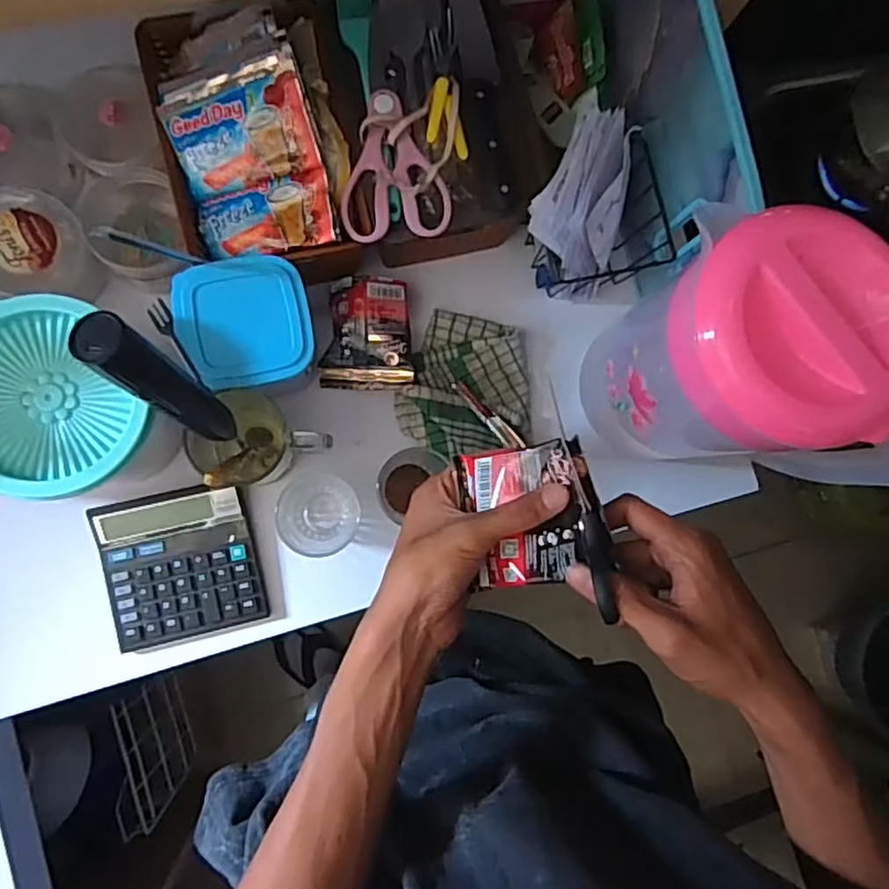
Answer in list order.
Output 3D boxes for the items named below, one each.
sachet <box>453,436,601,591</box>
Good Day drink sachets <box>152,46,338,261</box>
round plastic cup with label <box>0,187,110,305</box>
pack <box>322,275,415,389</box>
[{"bbox_3d":[0.049,0.042,0.397,0.089,0.012,0.085,-15,72,33],"label":"sachet"},{"bbox_3d":[-0.152,-0.233,0.537,0.115,0.070,0.143,-10,107,11],"label":"Good Day drink sachets"},{"bbox_3d":[-0.348,-0.161,0.558,0.087,0.057,0.099,-43,92,-9],"label":"round plastic cup with label"},{"bbox_3d":[-0.072,-0.102,0.598,0.084,0.020,0.100,2,98,4],"label":"pack"}]

